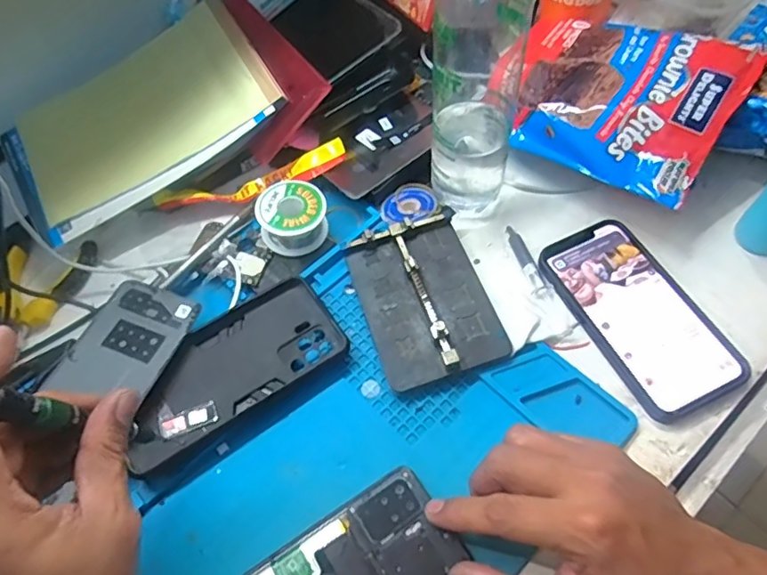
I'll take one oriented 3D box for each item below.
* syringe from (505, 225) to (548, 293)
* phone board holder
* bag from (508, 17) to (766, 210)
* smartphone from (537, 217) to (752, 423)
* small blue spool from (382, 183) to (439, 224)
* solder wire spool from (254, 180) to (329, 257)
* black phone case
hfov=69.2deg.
[{"bbox_3d":[0.109,-0.023,0.427,0.012,0.009,0.064,-13,61,-3],"label":"syringe"},{"bbox_3d":[0.029,0.004,0.403,0.087,0.019,0.124,-17,62,-5],"label":"phone board holder"},{"bbox_3d":[0.180,-0.154,0.449,0.181,0.038,0.133,34,91,26],"label":"bag"},{"bbox_3d":[0.180,0.016,0.395,0.076,0.009,0.146,-25,63,-9],"label":"smartphone"},{"bbox_3d":[0.022,-0.068,0.451,0.046,0.016,0.041,-32,64,-13],"label":"small blue spool"},{"bbox_3d":[-0.071,-0.054,0.436,0.052,0.028,0.050,-2,61,3],"label":"solder wire spool"},{"bbox_3d":[-0.106,0.055,0.387,0.152,0.019,0.074,-32,64,-13],"label":"black phone case"}]

